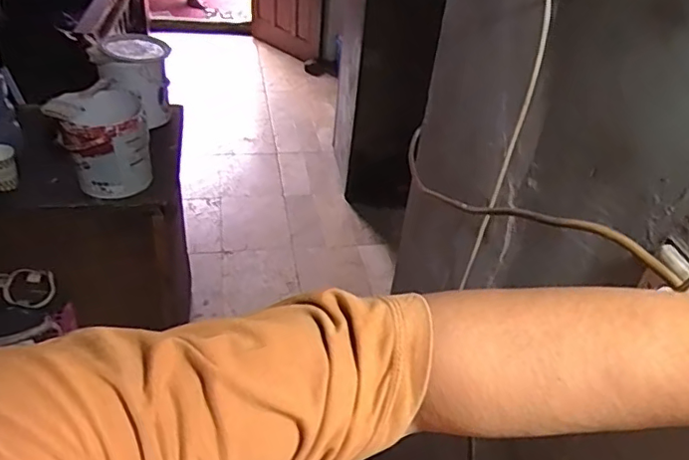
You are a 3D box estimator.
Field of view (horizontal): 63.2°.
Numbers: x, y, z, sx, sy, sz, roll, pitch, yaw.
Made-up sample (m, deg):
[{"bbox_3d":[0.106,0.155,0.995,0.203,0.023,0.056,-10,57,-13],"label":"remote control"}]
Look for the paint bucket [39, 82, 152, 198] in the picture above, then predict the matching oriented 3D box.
[{"bbox_3d":[-0.629,-0.230,1.458,0.215,0.224,0.232,-11,41,-22],"label":"paint bucket"}]

